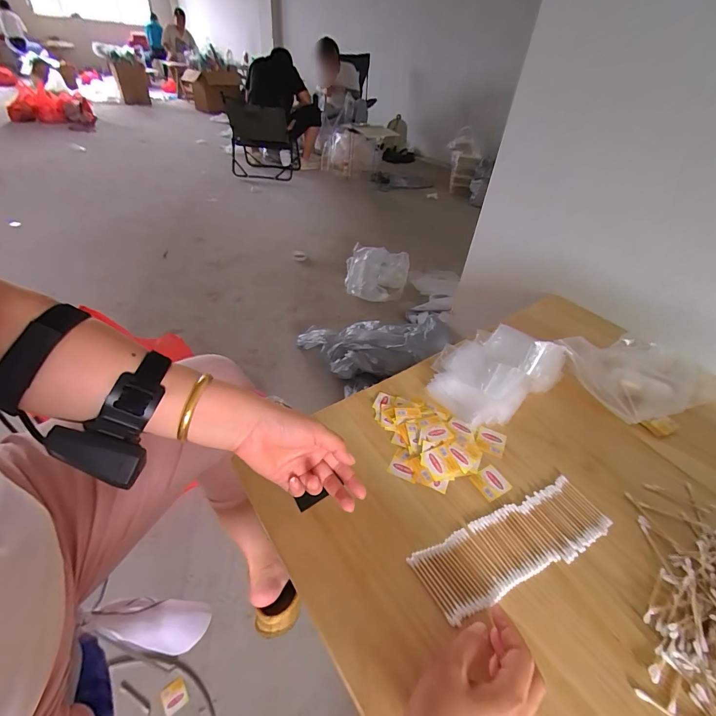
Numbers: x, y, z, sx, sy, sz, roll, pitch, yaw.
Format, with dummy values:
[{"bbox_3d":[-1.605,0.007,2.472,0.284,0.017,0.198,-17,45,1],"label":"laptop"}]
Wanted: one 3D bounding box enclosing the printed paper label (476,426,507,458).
[{"bbox_3d":[0.190,0.120,0.516,0.038,0.004,0.041,19,45,17],"label":"printed paper label"}]

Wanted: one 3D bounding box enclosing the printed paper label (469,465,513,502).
[{"bbox_3d":[0.172,0.162,0.468,0.042,0.004,0.038,-19,51,-26],"label":"printed paper label"}]

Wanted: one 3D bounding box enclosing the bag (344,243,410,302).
[{"bbox_3d":[0.091,-0.414,1.746,0.300,0.213,0.223,5,41,-1],"label":"bag"}]

